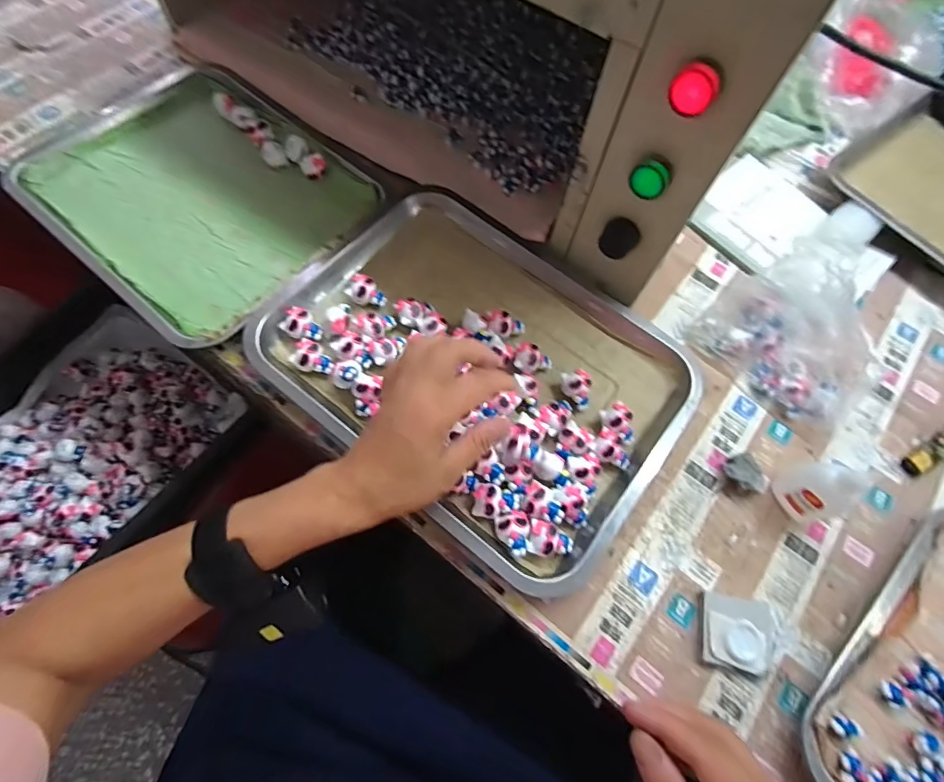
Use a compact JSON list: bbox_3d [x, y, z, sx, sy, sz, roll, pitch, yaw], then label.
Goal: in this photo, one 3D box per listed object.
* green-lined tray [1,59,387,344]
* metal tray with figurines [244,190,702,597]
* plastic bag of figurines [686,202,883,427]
[{"bbox_3d":[-0.282,-0.209,0.491,0.339,0.036,0.254,38,73,12],"label":"green-lined tray"},{"bbox_3d":[0.006,-0.028,0.427,0.348,0.041,0.272,33,72,10],"label":"metal tray with figurines"},{"bbox_3d":[0.298,-0.054,0.419,0.111,0.115,0.144,-28,73,-11],"label":"plastic bag of figurines"}]

